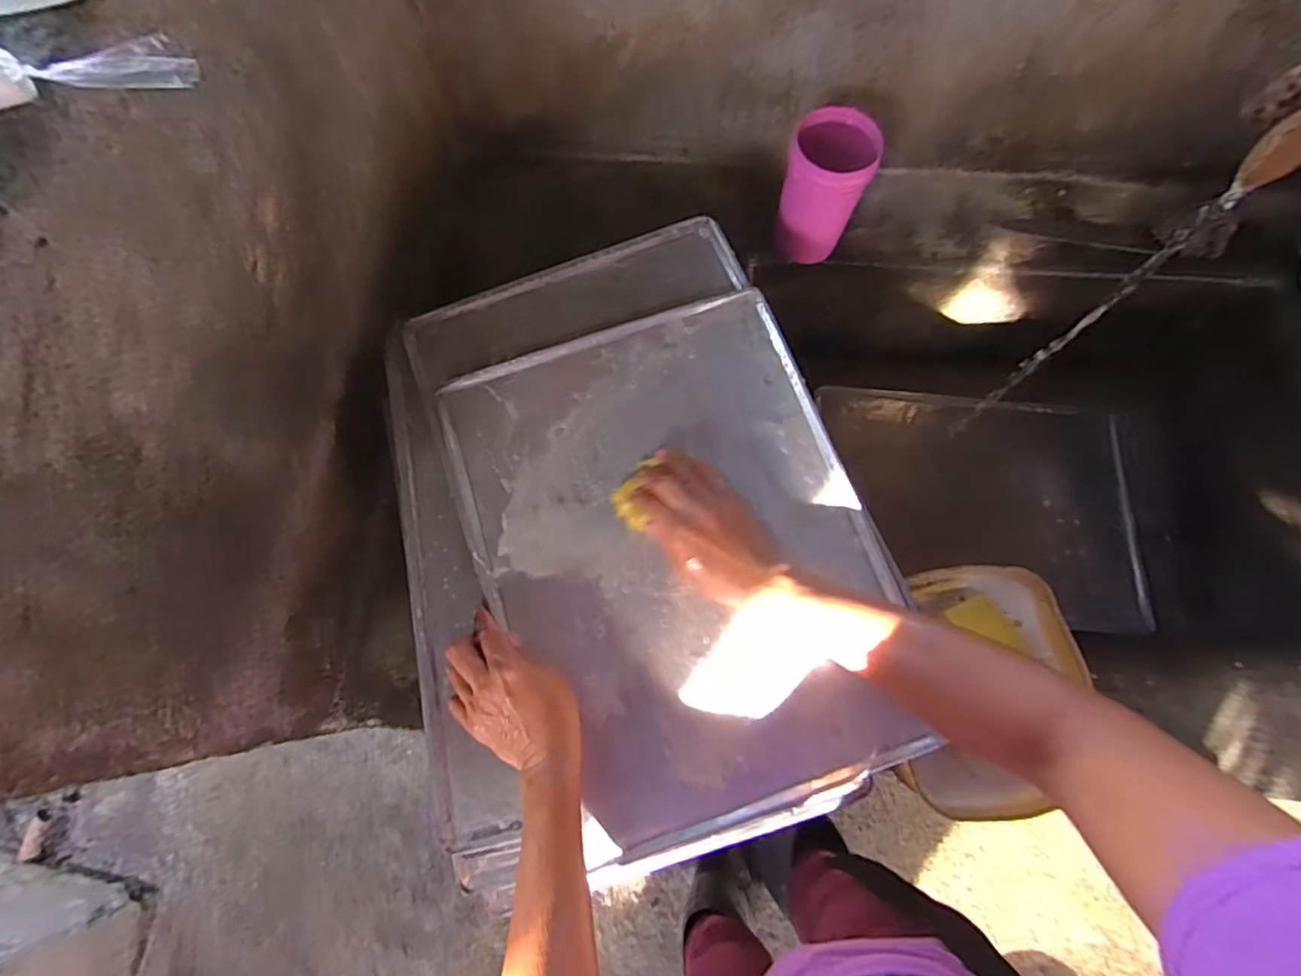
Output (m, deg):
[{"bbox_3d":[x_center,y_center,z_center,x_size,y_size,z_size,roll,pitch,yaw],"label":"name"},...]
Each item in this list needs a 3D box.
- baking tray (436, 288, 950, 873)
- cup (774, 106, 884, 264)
[{"bbox_3d":[0.025,0.051,0.507,0.320,0.014,0.427,-19,75,-4],"label":"baking tray"},{"bbox_3d":[0.187,-0.323,0.642,0.089,0.140,0.074,16,75,5],"label":"cup"}]

